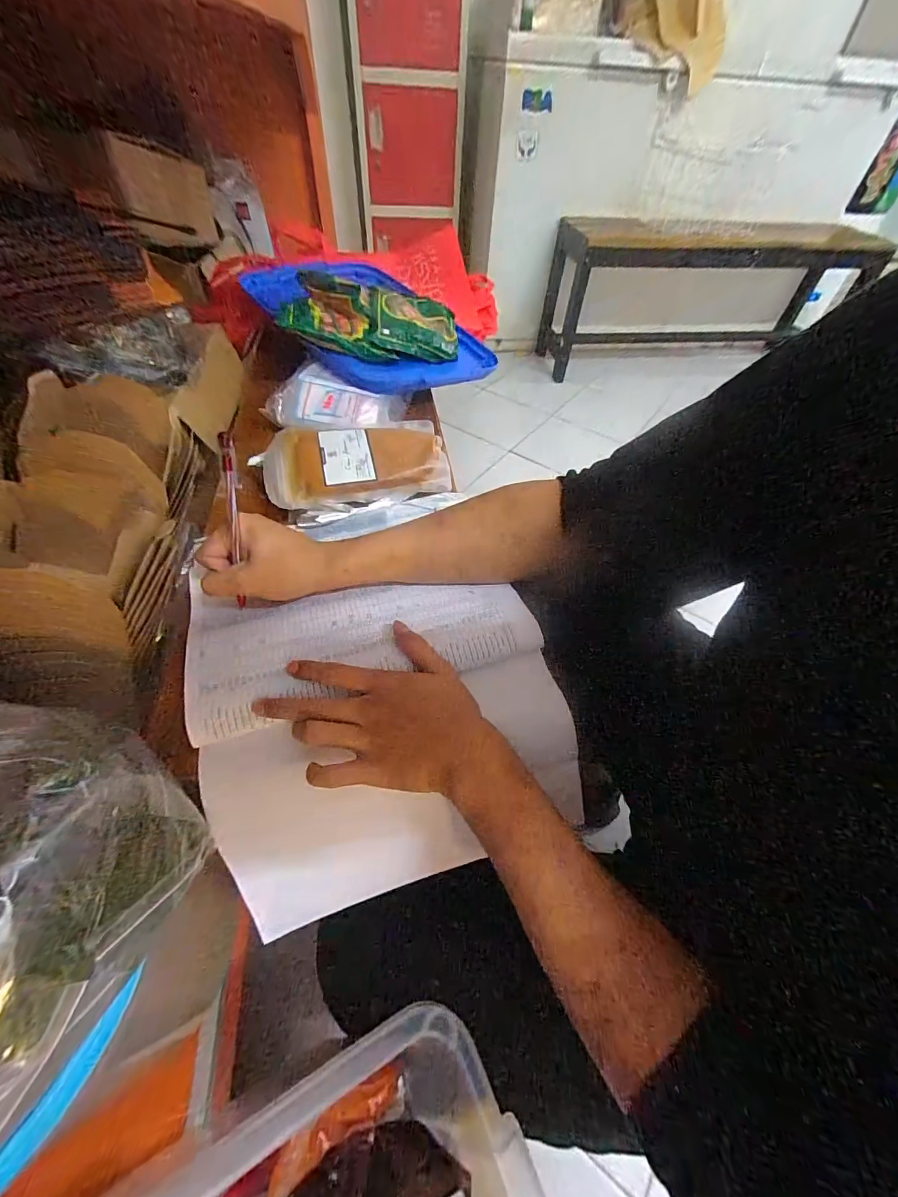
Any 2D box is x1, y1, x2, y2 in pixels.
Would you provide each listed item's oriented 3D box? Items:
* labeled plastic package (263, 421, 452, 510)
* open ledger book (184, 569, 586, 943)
[{"bbox_3d":[-0.113,-0.171,0.516,0.212,0.032,0.135,-8,53,-9],"label":"labeled plastic package"},{"bbox_3d":[-0.054,0.086,0.355,0.294,0.050,0.255,-13,54,-13],"label":"open ledger book"}]

